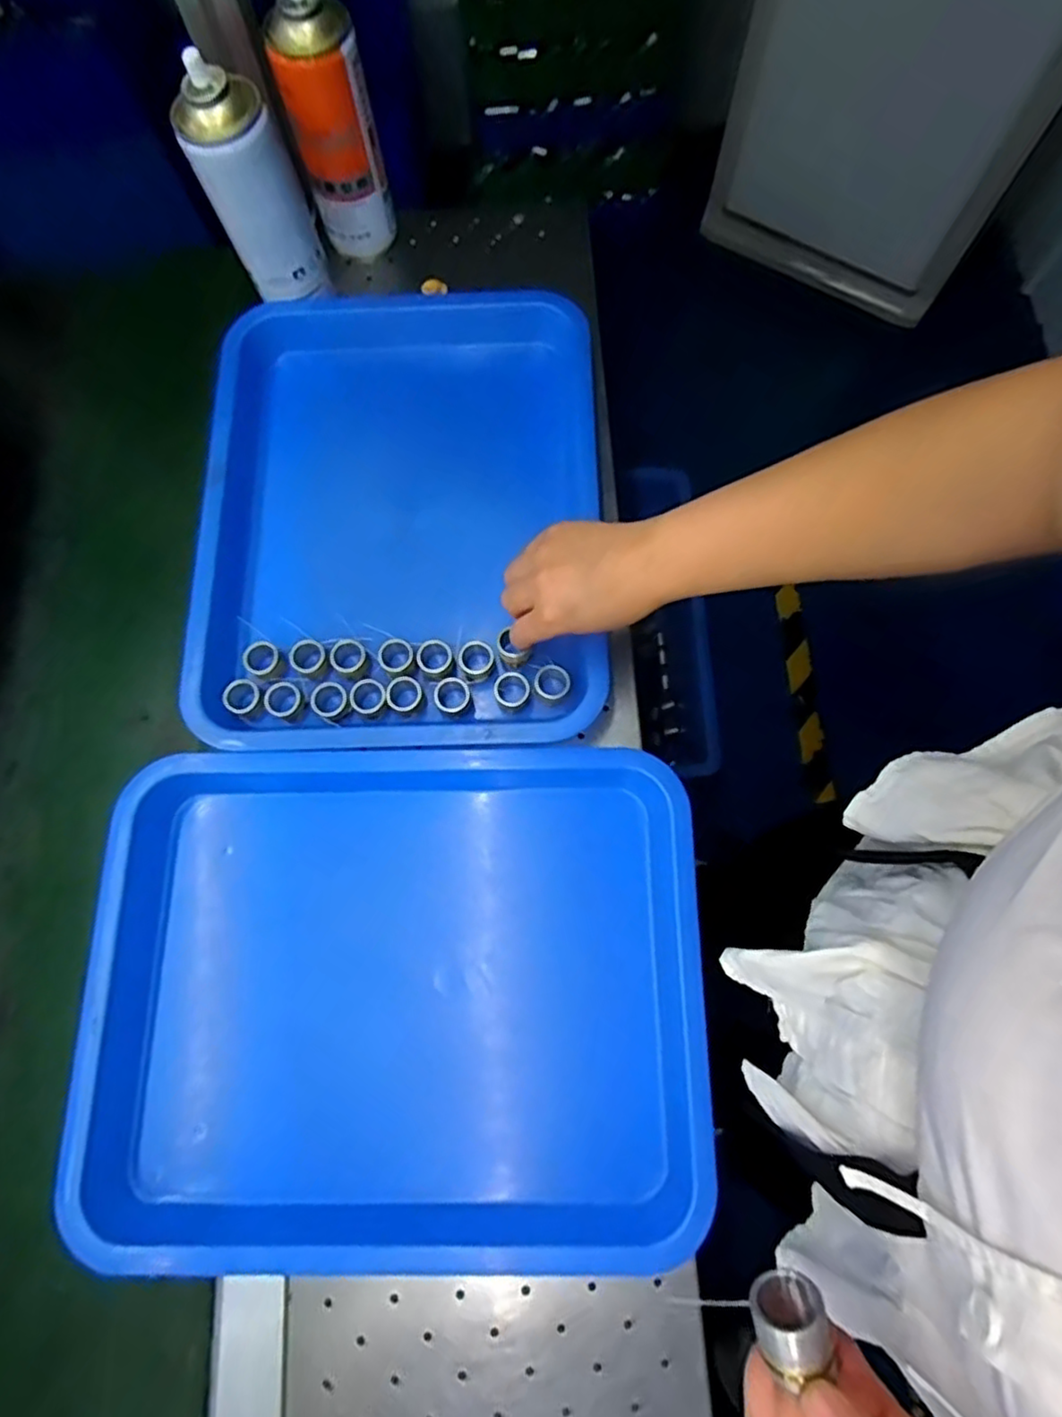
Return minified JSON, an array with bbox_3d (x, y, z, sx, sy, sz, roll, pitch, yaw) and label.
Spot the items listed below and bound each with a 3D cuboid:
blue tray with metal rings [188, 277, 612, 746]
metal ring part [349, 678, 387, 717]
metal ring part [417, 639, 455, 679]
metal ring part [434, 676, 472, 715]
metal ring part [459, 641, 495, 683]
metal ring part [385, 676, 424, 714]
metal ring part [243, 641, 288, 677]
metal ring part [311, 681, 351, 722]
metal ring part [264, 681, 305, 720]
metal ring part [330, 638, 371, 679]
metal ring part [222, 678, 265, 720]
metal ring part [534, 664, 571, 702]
[{"bbox_3d":[-0.103,-0.151,0.523,0.311,0.043,0.388,-2,72,-1],"label":"blue tray with metal rings"},{"bbox_3d":[-0.116,-0.008,0.481,0.024,0.014,0.025,0,72,0],"label":"metal ring part"},{"bbox_3d":[-0.068,-0.036,0.482,0.025,0.017,0.024,-14,72,-5],"label":"metal ring part"},{"bbox_3d":[-0.056,-0.009,0.474,0.026,0.014,0.024,0,72,0],"label":"metal ring part"},{"bbox_3d":[-0.039,-0.034,0.486,0.026,0.017,0.024,0,72,0],"label":"metal ring part"},{"bbox_3d":[-0.090,-0.010,0.477,0.025,0.013,0.023,0,72,0],"label":"metal ring part"},{"bbox_3d":[-0.195,-0.035,0.490,0.024,0.016,0.028,-40,76,-12],"label":"metal ring part"},{"bbox_3d":[-0.143,-0.005,0.479,0.025,0.012,0.028,-41,77,-12],"label":"metal ring part"},{"bbox_3d":[-0.177,-0.006,0.479,0.025,0.013,0.025,0,72,0],"label":"metal ring part"},{"bbox_3d":[-0.132,-0.036,0.489,0.026,0.017,0.026,-30,74,-9],"label":"metal ring part"},{"bbox_3d":[-0.206,-0.007,0.483,0.028,0.015,0.025,27,74,8],"label":"metal ring part"},{"bbox_3d":[0.015,-0.018,0.479,0.026,0.009,0.027,-35,75,-11],"label":"metal ring part"}]

